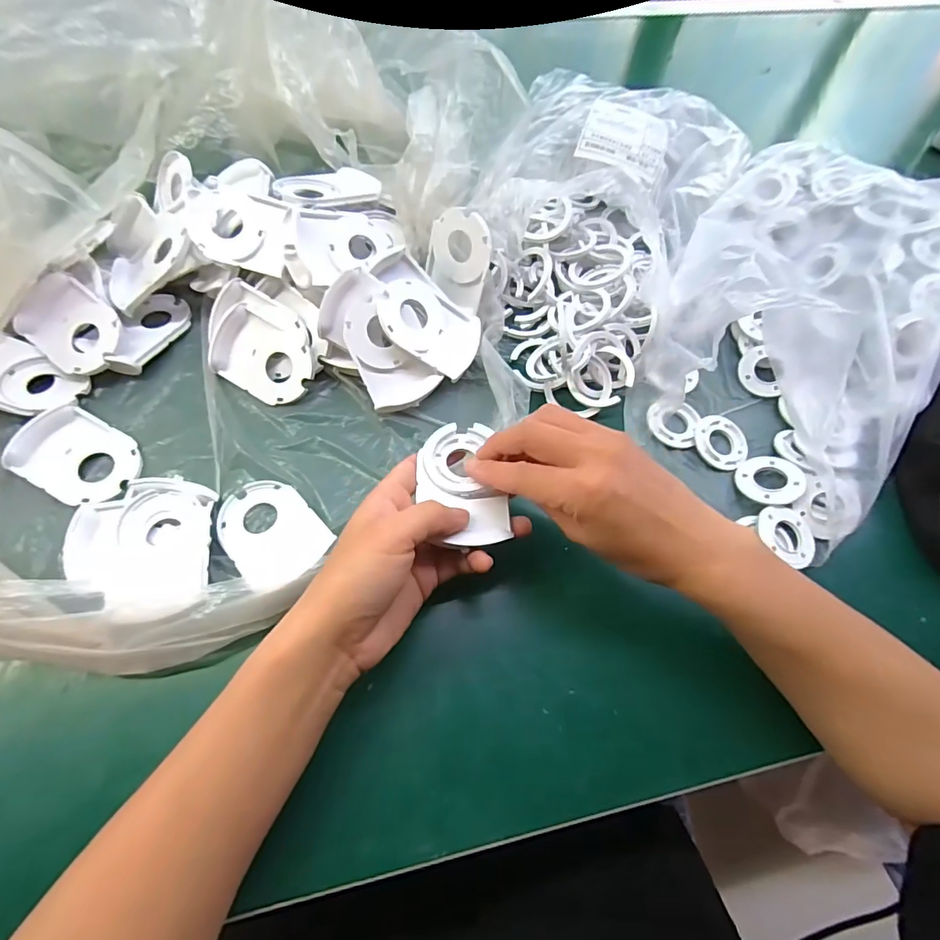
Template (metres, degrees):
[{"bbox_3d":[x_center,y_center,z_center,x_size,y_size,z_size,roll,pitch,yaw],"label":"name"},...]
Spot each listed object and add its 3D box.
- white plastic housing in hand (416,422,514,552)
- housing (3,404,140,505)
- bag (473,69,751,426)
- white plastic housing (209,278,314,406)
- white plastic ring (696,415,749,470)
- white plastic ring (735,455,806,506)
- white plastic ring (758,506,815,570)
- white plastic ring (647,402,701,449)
[{"bbox_3d":[-0.005,0.009,0.300,0.050,0.013,0.082,-8,65,-7],"label":"white plastic housing in hand"},{"bbox_3d":[-0.272,-0.010,0.337,0.076,0.019,0.058,27,65,9],"label":"housing"},{"bbox_3d":[0.124,-0.223,0.432,0.217,0.079,0.429,15,64,4],"label":"bag"},{"bbox_3d":[-0.161,-0.095,0.378,0.092,0.020,0.072,28,95,8],"label":"white plastic housing"},{"bbox_3d":[0.196,-0.022,0.379,0.042,0.009,0.042,2,64,-3],"label":"white plastic ring"},{"bbox_3d":[0.222,0.007,0.362,0.045,0.007,0.042,-11,50,13],"label":"white plastic ring"},{"bbox_3d":[0.225,0.044,0.343,0.040,0.008,0.044,-41,73,-20],"label":"white plastic ring"},{"bbox_3d":[0.164,-0.036,0.384,0.043,0.009,0.039,-6,67,-13],"label":"white plastic ring"}]

